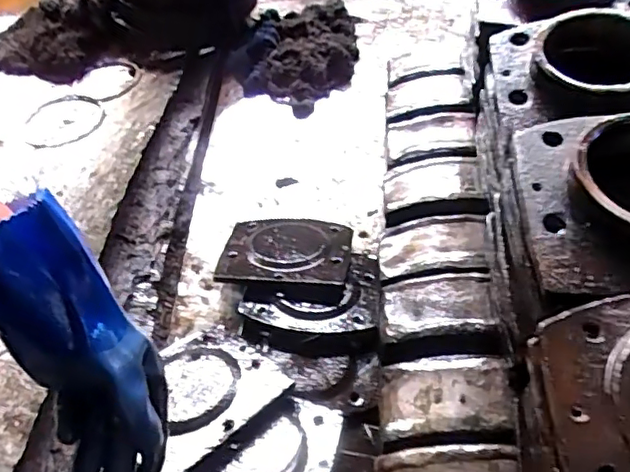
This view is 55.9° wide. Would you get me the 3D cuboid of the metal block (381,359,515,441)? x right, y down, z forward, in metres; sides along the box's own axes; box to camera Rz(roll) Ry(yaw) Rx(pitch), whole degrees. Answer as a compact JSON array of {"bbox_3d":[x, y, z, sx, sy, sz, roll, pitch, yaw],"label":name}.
[{"bbox_3d":[0.098,0.125,0.441,0.094,0.031,0.054,-9,45,14],"label":"metal block"}]

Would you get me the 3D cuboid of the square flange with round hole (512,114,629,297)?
[{"bbox_3d":[0.214,-0.024,0.376,0.163,0.042,0.153,1,46,7],"label":"square flange with round hole"}]

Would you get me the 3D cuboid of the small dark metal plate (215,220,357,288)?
[{"bbox_3d":[-0.035,0.018,0.745,0.159,0.020,0.142,3,30,8],"label":"small dark metal plate"}]

